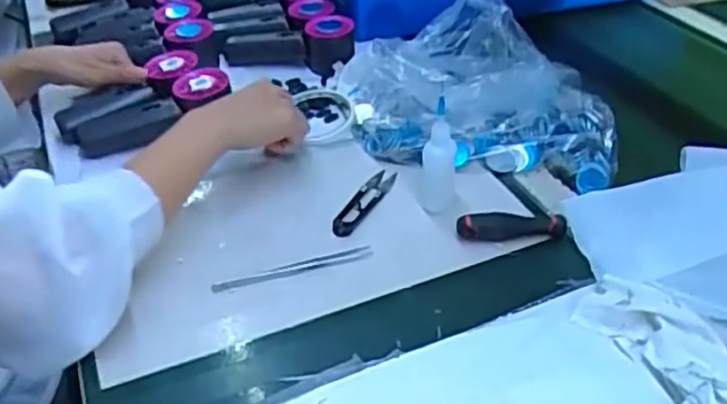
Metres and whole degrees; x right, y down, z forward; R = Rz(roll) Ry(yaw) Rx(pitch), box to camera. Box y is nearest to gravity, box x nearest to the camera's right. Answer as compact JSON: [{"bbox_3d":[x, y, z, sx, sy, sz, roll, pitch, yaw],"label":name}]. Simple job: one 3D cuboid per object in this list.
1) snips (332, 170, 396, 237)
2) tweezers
[{"bbox_3d":[0.002,-0.002,0.641,0.023,0.007,0.103,15,40,20],"label":"snips"},{"bbox_3d":[-0.057,0.053,0.572,0.132,0.004,0.014,-13,39,-15],"label":"tweezers"}]

